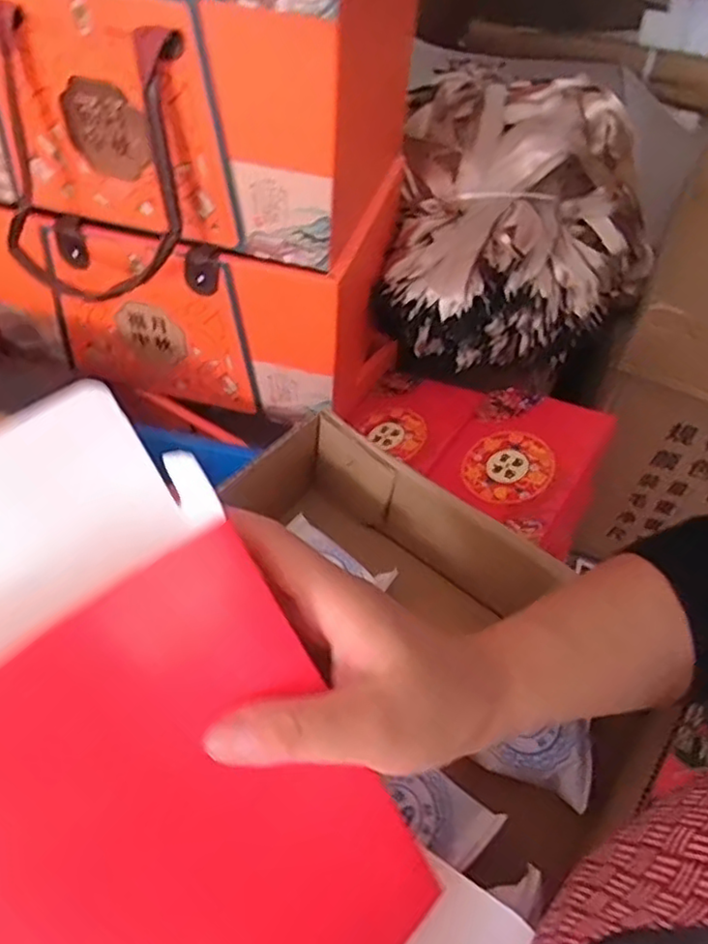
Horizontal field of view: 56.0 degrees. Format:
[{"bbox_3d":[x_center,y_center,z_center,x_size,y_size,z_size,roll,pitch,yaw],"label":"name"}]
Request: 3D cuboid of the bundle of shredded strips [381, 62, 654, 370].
[{"bbox_3d":[0.179,-0.252,0.709,0.278,0.232,0.262,16,50,9],"label":"bundle of shredded strips"}]

